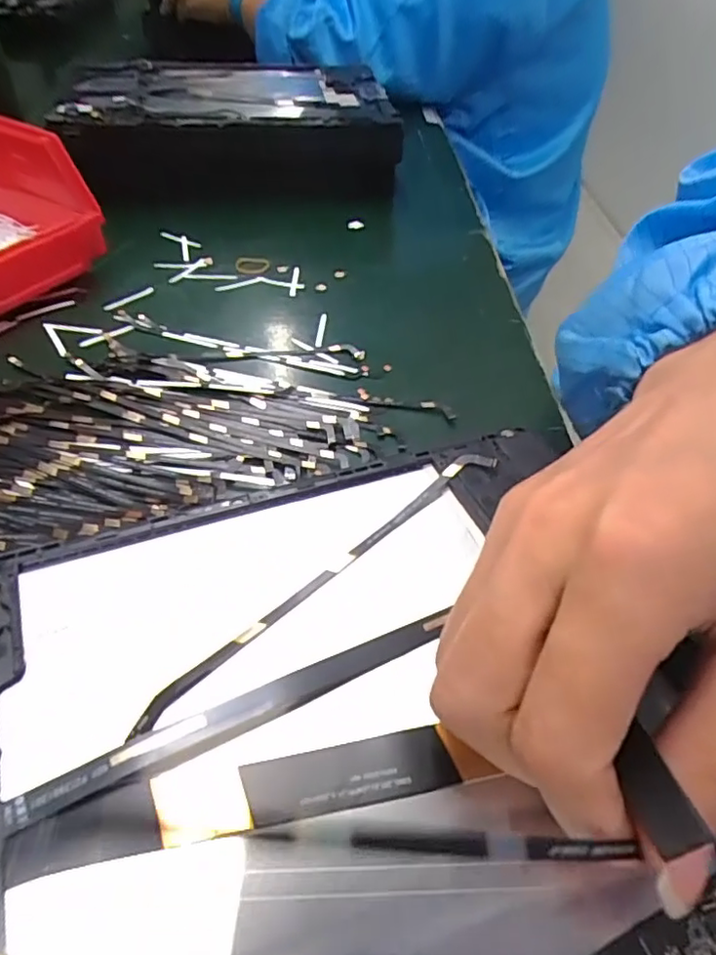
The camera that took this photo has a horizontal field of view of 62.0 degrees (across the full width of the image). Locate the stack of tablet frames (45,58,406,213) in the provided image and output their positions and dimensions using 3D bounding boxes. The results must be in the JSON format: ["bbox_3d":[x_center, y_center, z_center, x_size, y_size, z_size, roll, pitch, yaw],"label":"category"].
[{"bbox_3d":[-0.100,-0.273,0.468,0.233,0.058,0.184,-9,49,-13],"label":"stack of tablet frames"}]

